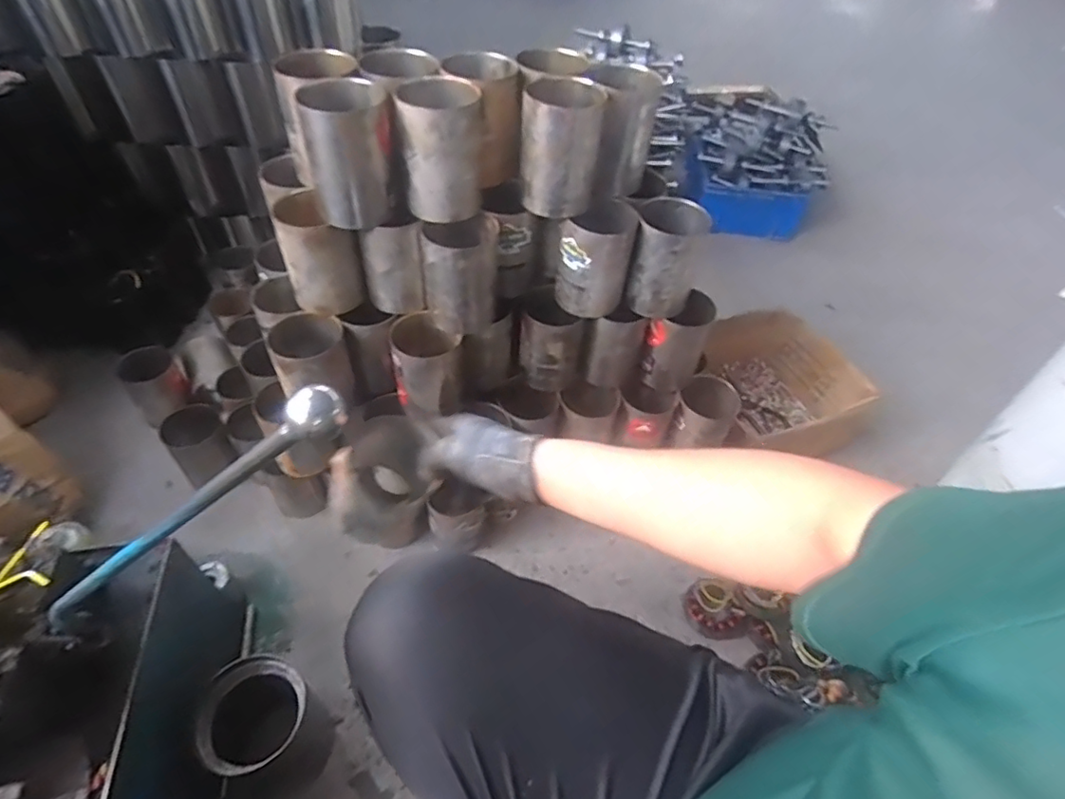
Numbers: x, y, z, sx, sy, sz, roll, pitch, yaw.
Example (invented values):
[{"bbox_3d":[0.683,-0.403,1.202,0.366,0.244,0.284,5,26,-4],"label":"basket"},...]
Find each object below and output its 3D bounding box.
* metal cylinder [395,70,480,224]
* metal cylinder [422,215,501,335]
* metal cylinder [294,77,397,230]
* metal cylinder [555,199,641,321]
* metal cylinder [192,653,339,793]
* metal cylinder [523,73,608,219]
[{"bbox_3d":[-0.104,-0.288,0.667,0.090,0.127,0.088,-1,49,-5],"label":"metal cylinder"},{"bbox_3d":[-0.090,-0.158,0.733,0.089,0.127,0.077,-1,49,-5],"label":"metal cylinder"},{"bbox_3d":[-0.207,-0.278,0.656,0.091,0.131,0.076,-15,51,-17],"label":"metal cylinder"},{"bbox_3d":[0.082,-0.188,0.770,0.094,0.124,0.091,7,48,1],"label":"metal cylinder"},{"bbox_3d":[-0.321,0.397,0.697,0.125,0.138,0.119,13,49,7],"label":"metal cylinder"},{"bbox_3d":[0.036,-0.302,0.689,0.086,0.132,0.091,10,49,4],"label":"metal cylinder"}]

